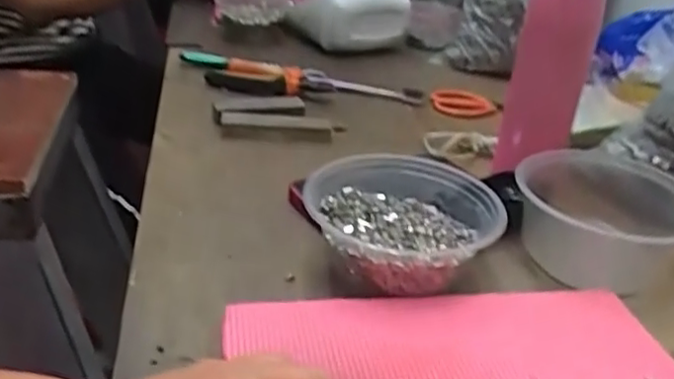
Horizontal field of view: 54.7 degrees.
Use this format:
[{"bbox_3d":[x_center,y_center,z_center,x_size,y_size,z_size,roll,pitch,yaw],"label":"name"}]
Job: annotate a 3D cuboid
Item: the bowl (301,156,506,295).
[{"bbox_3d":[0.054,0.019,0.480,0.137,0.051,0.143,3,29,-2],"label":"bowl"}]

